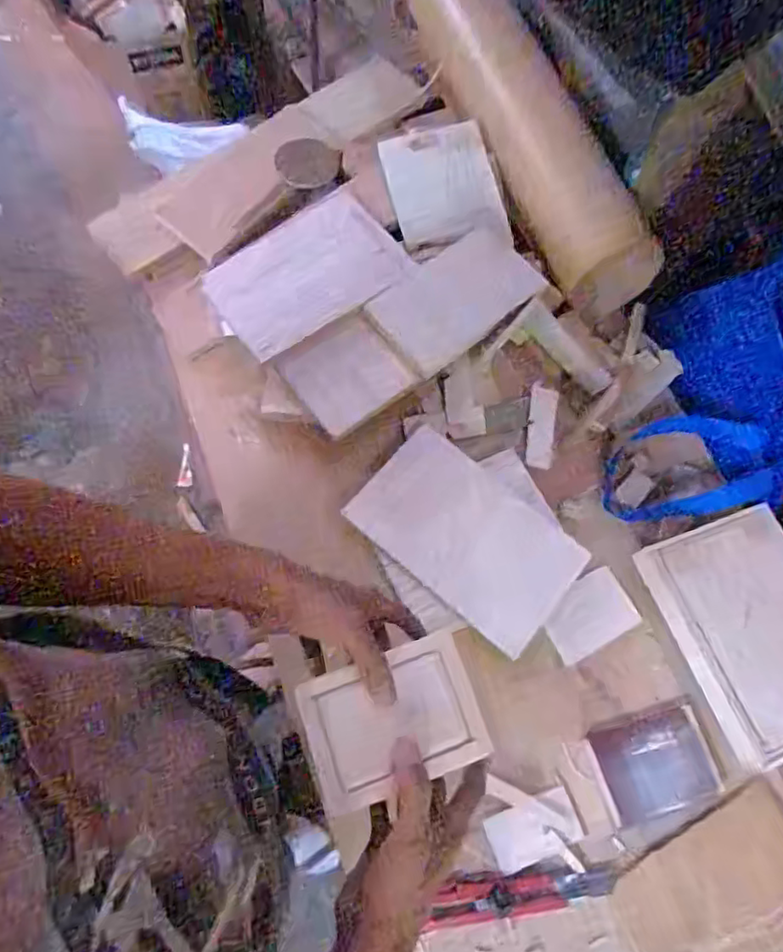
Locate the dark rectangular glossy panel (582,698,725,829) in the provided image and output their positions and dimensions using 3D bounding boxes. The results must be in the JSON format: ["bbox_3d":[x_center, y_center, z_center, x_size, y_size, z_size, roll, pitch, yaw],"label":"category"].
[{"bbox_3d":[0.241,0.265,0.568,0.104,0.019,0.085,-15,71,-9],"label":"dark rectangular glossy panel"}]

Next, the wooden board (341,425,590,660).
[{"bbox_3d":[0.079,0.061,0.638,0.219,0.011,0.138,40,70,8],"label":"wooden board"}]

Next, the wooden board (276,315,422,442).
[{"bbox_3d":[-0.050,-0.110,0.666,0.111,0.005,0.109,-36,84,-3],"label":"wooden board"}]

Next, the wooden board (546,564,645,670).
[{"bbox_3d":[0.199,0.141,0.624,0.095,0.010,0.065,-26,73,-13],"label":"wooden board"}]

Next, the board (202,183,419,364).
[{"bbox_3d":[-0.094,-0.223,0.682,0.200,0.017,0.133,-35,86,-4],"label":"board"}]

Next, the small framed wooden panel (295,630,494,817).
[{"bbox_3d":[0.001,0.172,0.436,0.119,0.006,0.087,-18,72,-8],"label":"small framed wooden panel"}]

